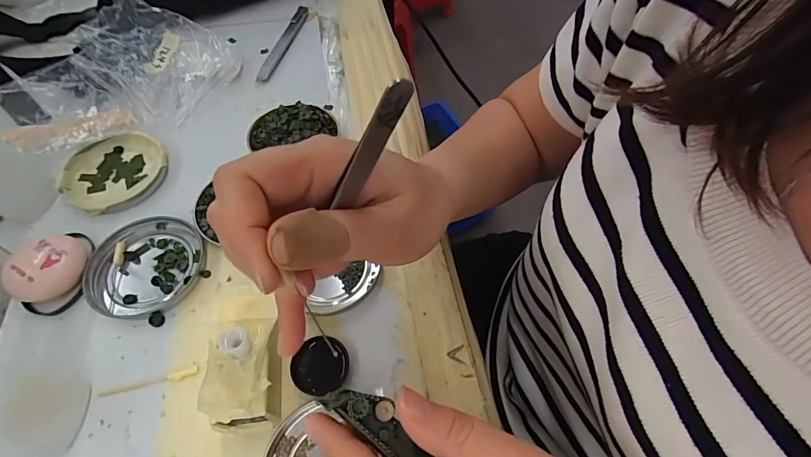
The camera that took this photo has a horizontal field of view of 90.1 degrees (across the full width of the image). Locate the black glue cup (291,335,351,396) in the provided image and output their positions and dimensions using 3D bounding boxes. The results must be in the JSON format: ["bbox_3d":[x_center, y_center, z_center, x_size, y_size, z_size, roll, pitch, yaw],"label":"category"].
[{"bbox_3d":[-0.053,0.086,0.254,0.032,0.010,0.035,1,57,-1],"label":"black glue cup"}]

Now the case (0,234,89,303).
[{"bbox_3d":[-0.249,0.029,0.282,0.048,0.023,0.037,-38,66,-23],"label":"case"}]

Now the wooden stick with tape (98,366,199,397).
[{"bbox_3d":[-0.161,0.097,0.254,0.059,0.004,0.006,-13,59,-10],"label":"wooden stick with tape"}]

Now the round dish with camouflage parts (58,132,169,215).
[{"bbox_3d":[-0.241,-0.047,0.338,0.078,0.009,0.075,1,57,-1],"label":"round dish with camouflage parts"}]

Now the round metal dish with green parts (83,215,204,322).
[{"bbox_3d":[-0.189,0.026,0.295,0.074,0.009,0.075,-17,60,-12],"label":"round metal dish with green parts"}]

